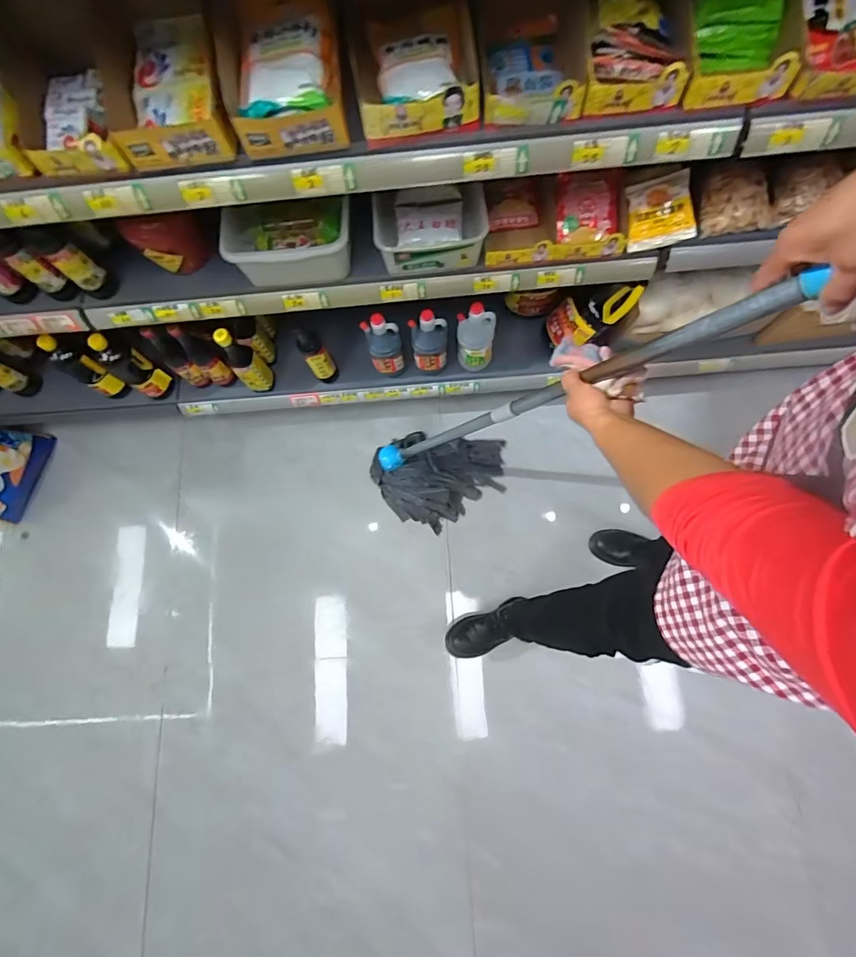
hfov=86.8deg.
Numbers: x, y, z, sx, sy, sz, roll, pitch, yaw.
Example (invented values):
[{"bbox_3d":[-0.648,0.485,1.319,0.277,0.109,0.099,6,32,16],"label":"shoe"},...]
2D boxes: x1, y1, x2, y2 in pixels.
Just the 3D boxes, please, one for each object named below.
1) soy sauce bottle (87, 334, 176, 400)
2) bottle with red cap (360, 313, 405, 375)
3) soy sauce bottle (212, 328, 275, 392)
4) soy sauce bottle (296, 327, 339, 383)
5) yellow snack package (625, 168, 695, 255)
[{"bbox_3d":[-0.751,-0.280,1.141,0.084,0.227,0.079,-1,77,3],"label":"soy sauce bottle"},{"bbox_3d":[-0.107,-0.326,1.117,0.085,0.174,0.074,-14,76,0],"label":"bottle with red cap"},{"bbox_3d":[-0.458,-0.290,1.129,0.068,0.224,0.064,-1,77,3],"label":"soy sauce bottle"},{"bbox_3d":[-0.274,-0.300,1.137,0.065,0.206,0.056,-33,77,-4],"label":"soy sauce bottle"},{"bbox_3d":[0.428,-0.494,0.837,0.113,0.015,0.115,-8,101,17],"label":"yellow snack package"}]

